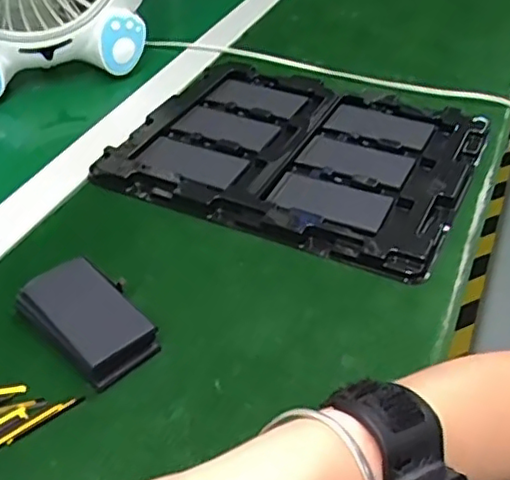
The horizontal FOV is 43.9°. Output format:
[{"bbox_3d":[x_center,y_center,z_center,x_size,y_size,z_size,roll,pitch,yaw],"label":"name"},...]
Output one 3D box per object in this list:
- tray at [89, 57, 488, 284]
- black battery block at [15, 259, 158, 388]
[{"bbox_3d":[0.038,-0.080,0.543,0.278,0.028,0.246,17,43,20],"label":"tray"},{"bbox_3d":[-0.100,0.047,0.382,0.052,0.021,0.089,-32,49,-31],"label":"black battery block"}]

